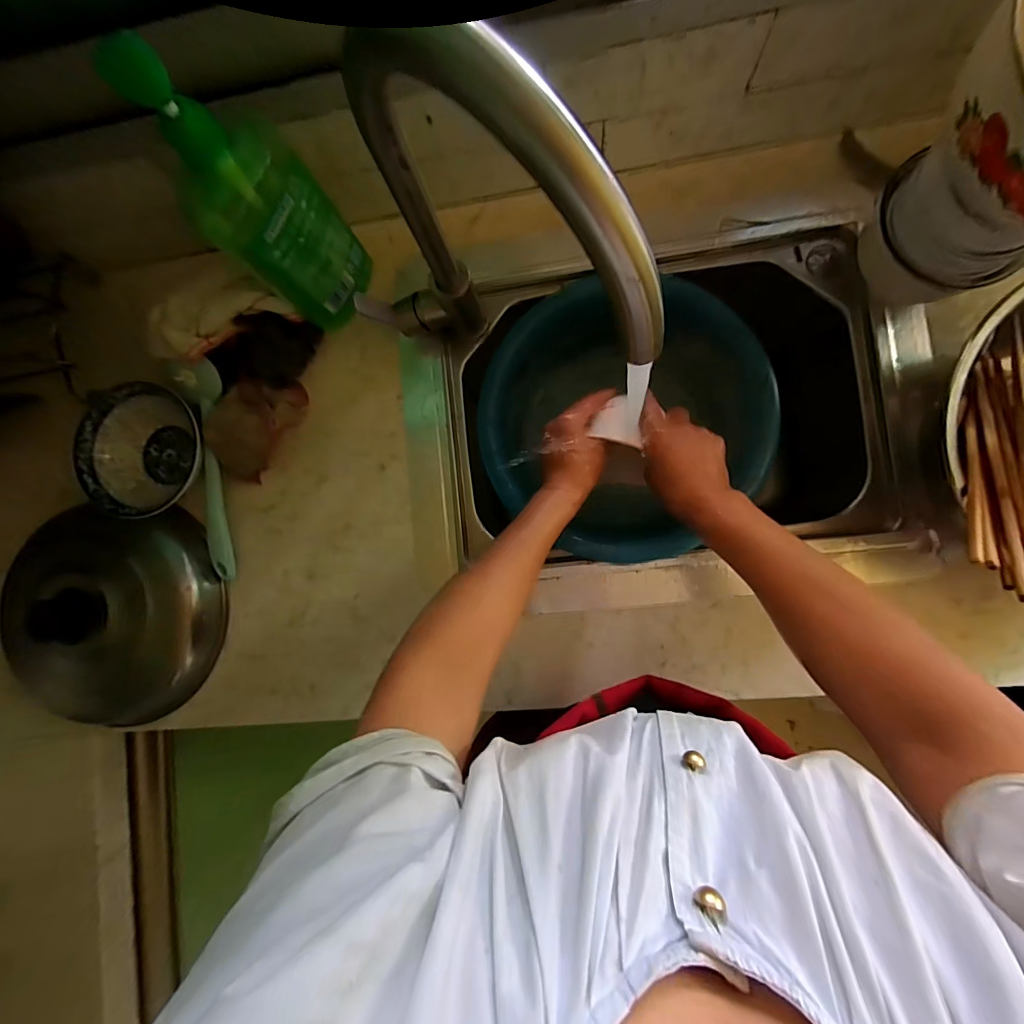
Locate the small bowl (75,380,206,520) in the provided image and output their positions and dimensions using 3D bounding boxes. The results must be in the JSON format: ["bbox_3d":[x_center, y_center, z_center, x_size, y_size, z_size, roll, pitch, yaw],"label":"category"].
[{"bbox_3d":[-0.420,-0.067,0.510,0.132,0.054,0.141,0,87,7],"label":"small bowl"}]

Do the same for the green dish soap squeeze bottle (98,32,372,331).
[{"bbox_3d":[-0.218,-0.270,0.399,0.081,0.254,0.106,44,93,7],"label":"green dish soap squeeze bottle"}]

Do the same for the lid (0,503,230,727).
[{"bbox_3d":[-0.462,0.121,0.501,0.223,0.073,0.247,-13,86,6],"label":"lid"}]

